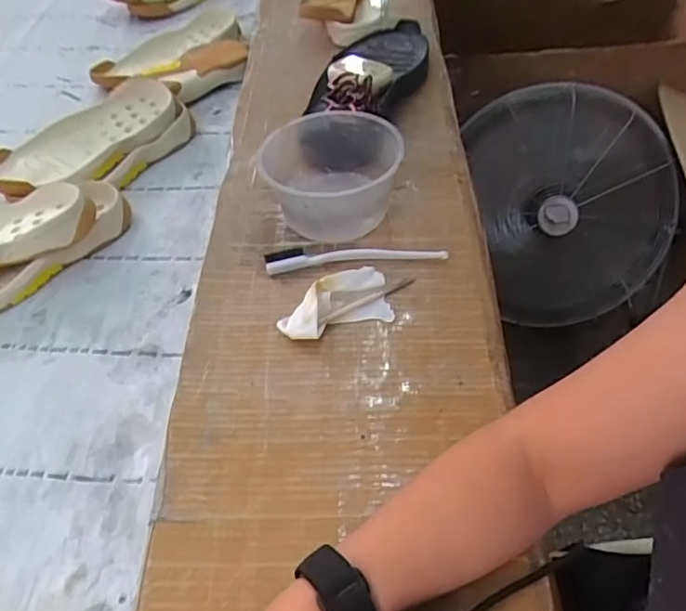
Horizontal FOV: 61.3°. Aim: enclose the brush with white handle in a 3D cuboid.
[{"bbox_3d":[0.012,-0.051,0.557,0.172,0.015,0.025,-3,49,-1],"label":"brush with white handle"}]

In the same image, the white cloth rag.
[{"bbox_3d":[-0.008,-0.005,0.509,0.100,0.028,0.056,-17,50,-9],"label":"white cloth rag"}]

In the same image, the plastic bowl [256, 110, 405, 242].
[{"bbox_3d":[-0.008,-0.126,0.581,0.131,0.078,0.126,-3,49,3],"label":"plastic bowl"}]

